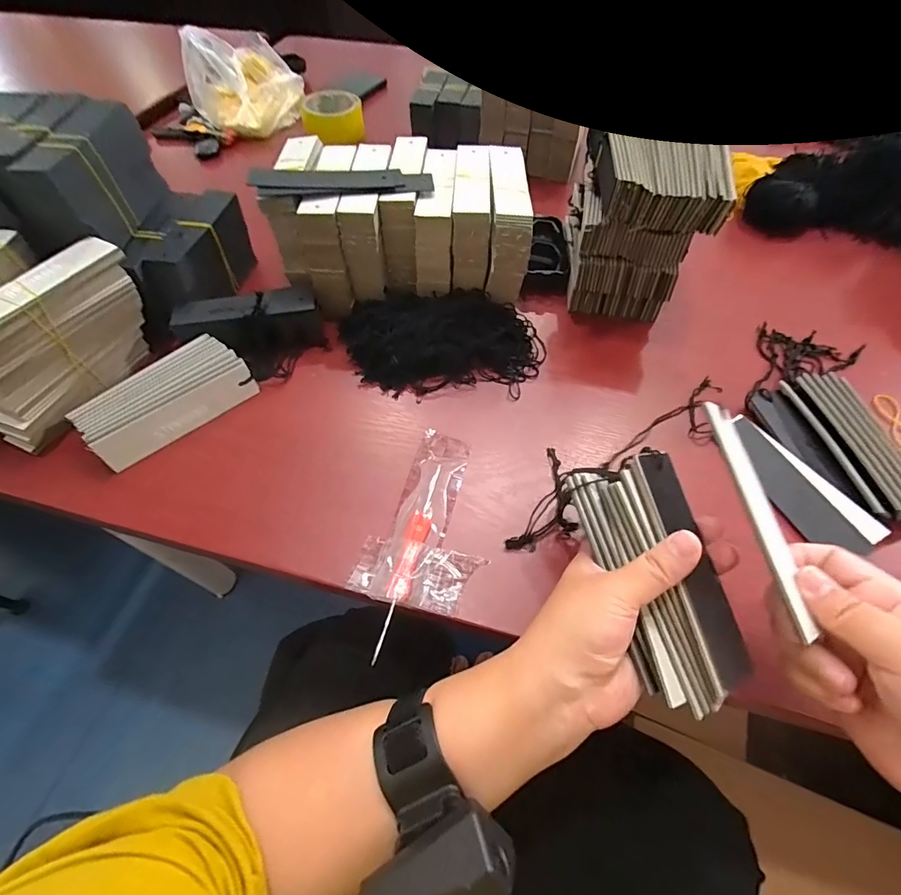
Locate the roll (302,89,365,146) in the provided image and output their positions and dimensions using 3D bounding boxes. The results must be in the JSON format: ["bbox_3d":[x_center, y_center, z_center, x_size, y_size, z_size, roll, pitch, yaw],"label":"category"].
[{"bbox_3d":[-0.190,-0.540,0.712,0.091,0.054,0.091,-10,58,-7],"label":"roll"}]

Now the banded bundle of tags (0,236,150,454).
[{"bbox_3d":[-0.315,-0.084,0.354,0.042,0.092,0.153,21,60,13],"label":"banded bundle of tags"}]

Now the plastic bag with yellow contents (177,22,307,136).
[{"bbox_3d":[-0.320,-0.570,0.692,0.173,0.107,0.145,-17,59,-11],"label":"plastic bag with yellow contents"}]

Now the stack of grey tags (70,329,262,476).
[{"bbox_3d":[-0.236,-0.040,0.369,0.062,0.029,0.125,39,65,22],"label":"stack of grey tags"}]

